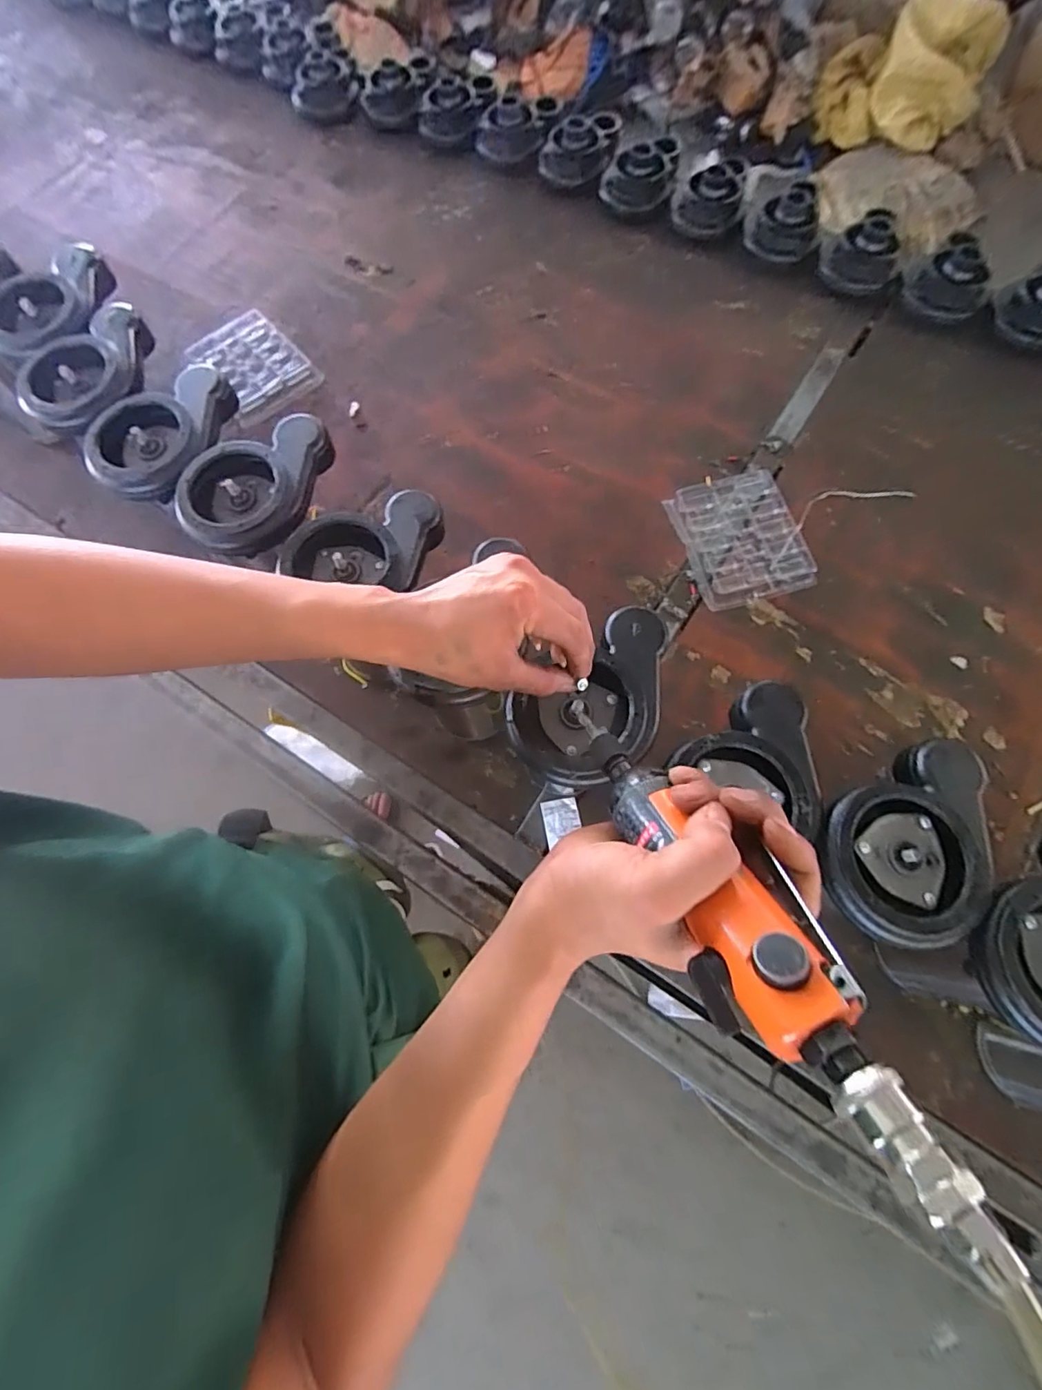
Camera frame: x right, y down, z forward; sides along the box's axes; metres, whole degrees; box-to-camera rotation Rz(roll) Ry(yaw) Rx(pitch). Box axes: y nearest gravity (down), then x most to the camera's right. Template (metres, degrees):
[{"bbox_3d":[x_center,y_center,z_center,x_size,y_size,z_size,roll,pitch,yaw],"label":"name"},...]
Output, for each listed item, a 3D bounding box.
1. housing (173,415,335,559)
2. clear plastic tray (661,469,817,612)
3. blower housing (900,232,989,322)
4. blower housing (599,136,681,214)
[{"bbox_3d":[-0.253,-0.203,0.546,0.161,0.036,0.116,-33,73,-9],"label":"housing"},{"bbox_3d":[0.282,-0.201,0.705,0.146,0.019,0.173,-15,71,-3],"label":"clear plastic tray"},{"bbox_3d":[0.626,-0.600,0.803,0.090,0.065,0.103,-35,74,-10],"label":"blower housing"},{"bbox_3d":[0.194,-0.852,0.904,0.118,0.058,0.094,13,72,6],"label":"blower housing"}]

